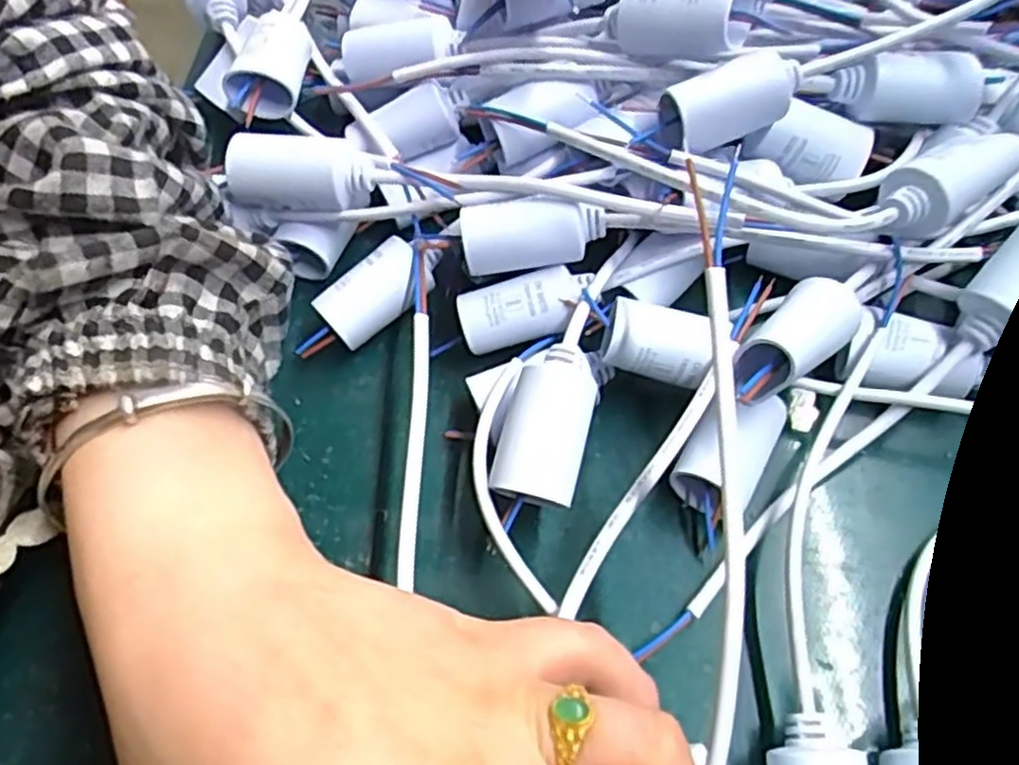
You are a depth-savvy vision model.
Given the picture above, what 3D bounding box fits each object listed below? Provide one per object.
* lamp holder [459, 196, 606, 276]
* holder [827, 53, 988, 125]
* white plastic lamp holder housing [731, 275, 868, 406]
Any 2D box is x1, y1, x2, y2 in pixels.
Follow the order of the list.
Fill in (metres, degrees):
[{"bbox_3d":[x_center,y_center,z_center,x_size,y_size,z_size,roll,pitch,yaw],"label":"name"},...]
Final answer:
[{"bbox_3d":[0.008,-0.054,0.272,0.051,0.022,0.020,-1,65,6],"label":"lamp holder"},{"bbox_3d":[0.153,-0.110,0.283,0.060,0.021,0.021,-7,60,-2],"label":"holder"},{"bbox_3d":[0.094,-0.013,0.245,0.022,0.025,0.050,37,75,21],"label":"white plastic lamp holder housing"}]

